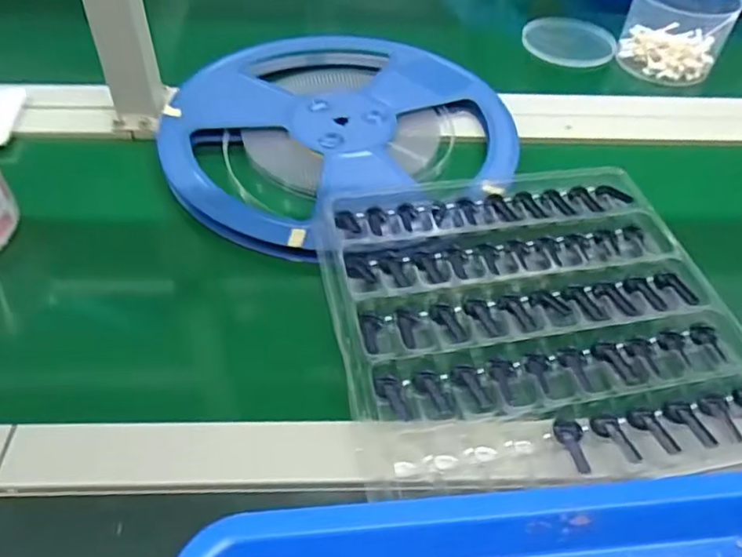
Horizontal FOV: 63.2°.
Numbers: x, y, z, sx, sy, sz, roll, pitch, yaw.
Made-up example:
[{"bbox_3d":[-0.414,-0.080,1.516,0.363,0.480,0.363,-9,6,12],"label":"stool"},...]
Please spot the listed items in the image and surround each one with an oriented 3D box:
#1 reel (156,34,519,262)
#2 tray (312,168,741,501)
[{"bbox_3d":[-0.038,-0.155,0.562,0.310,0.035,0.284,-24,55,-22],"label":"reel"},{"bbox_3d":[0.104,0.017,0.413,0.255,0.024,0.261,-6,50,-9],"label":"tray"}]

